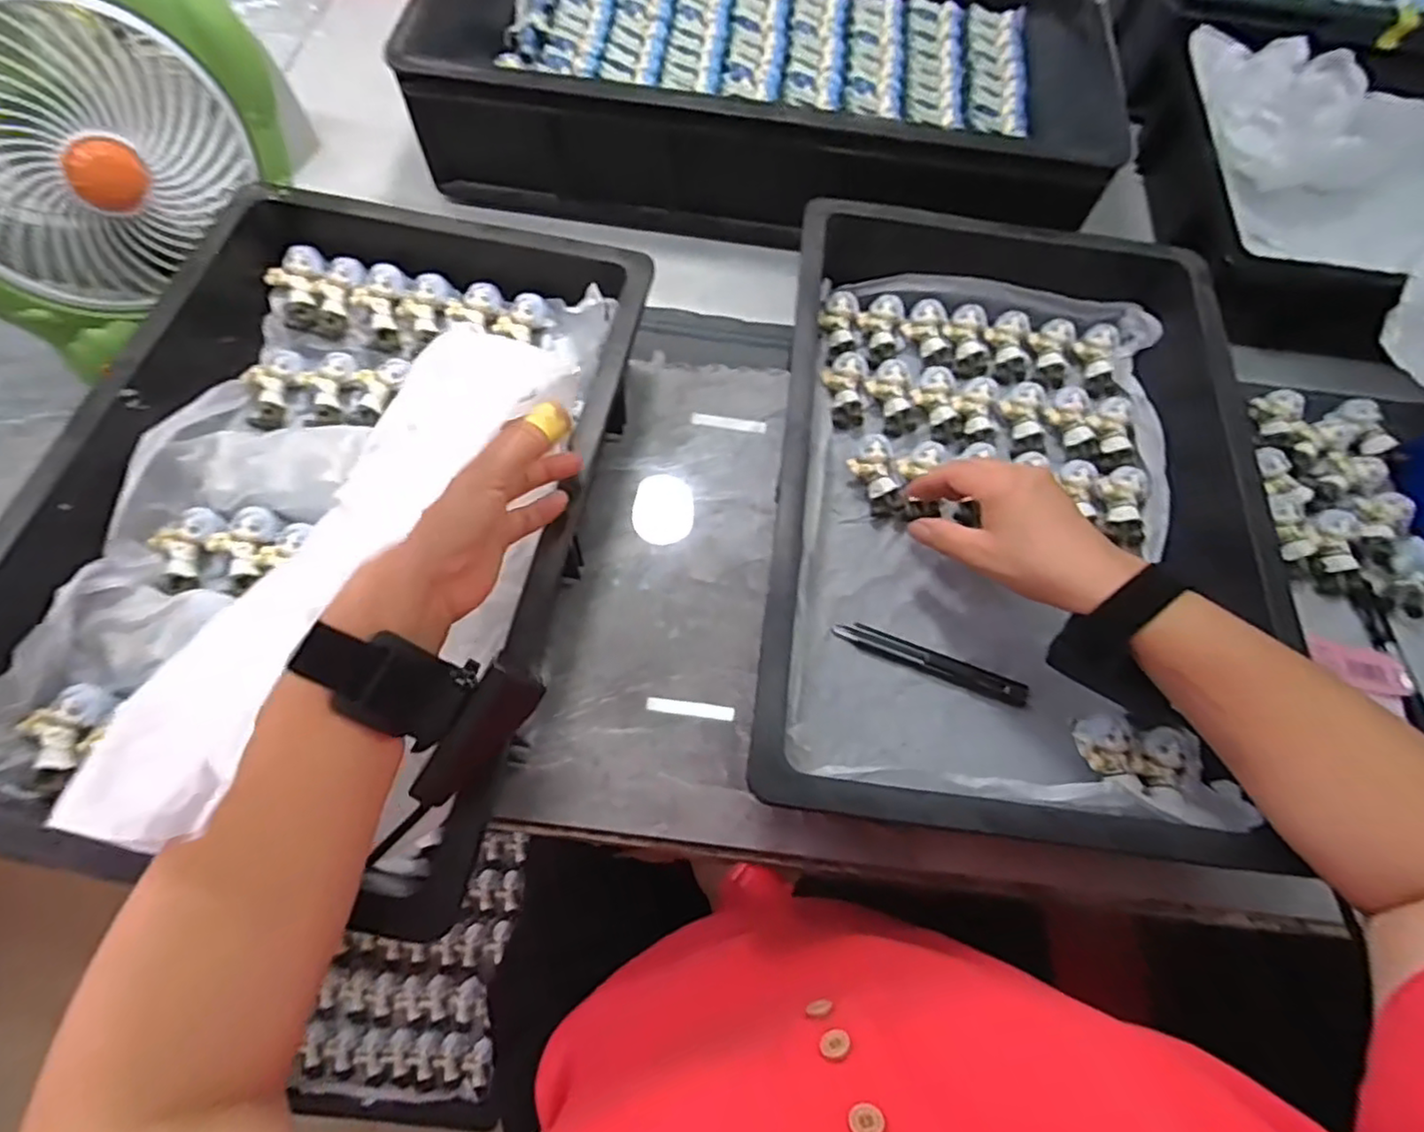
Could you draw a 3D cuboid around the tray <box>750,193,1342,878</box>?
[{"bbox_3d":[0.199,-0.070,0.477,0.300,0.104,0.496,8,67,1],"label":"tray"}]

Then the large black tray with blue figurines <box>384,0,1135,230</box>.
[{"bbox_3d":[0.055,-0.501,0.632,0.586,0.098,0.410,7,67,0],"label":"large black tray with blue figurines"}]

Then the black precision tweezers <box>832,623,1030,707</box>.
[{"bbox_3d":[0.150,0.066,0.456,0.133,0.007,0.018,22,68,7],"label":"black precision tweezers"}]

